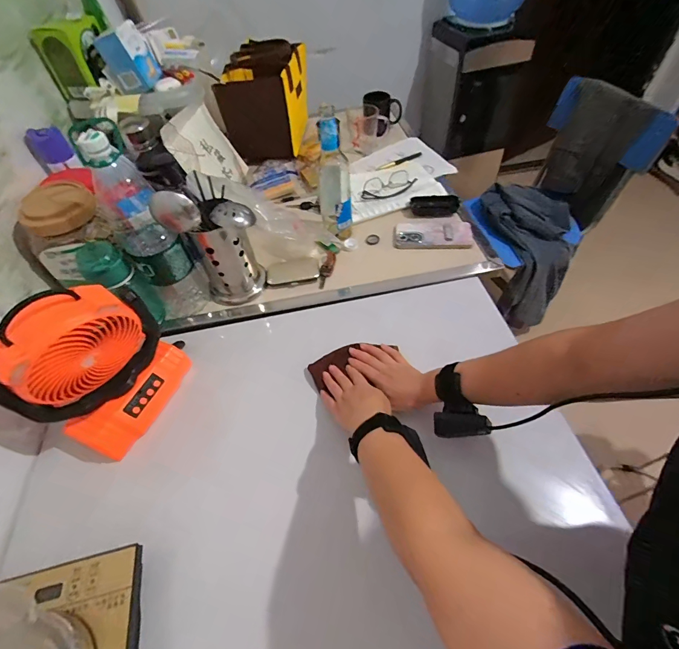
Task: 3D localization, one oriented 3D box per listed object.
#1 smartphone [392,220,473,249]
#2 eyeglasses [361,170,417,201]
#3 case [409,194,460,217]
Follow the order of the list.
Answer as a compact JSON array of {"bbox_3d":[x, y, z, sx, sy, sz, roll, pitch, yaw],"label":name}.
[{"bbox_3d":[0.201,-0.201,0.783,0.161,0.016,0.088,1,51,10],"label":"smartphone"},{"bbox_3d":[0.118,-0.339,0.866,0.138,0.035,0.048,-20,54,-10],"label":"eyeglasses"},{"bbox_3d":[0.218,-0.278,0.829,0.107,0.029,0.052,-1,53,4],"label":"case"}]

